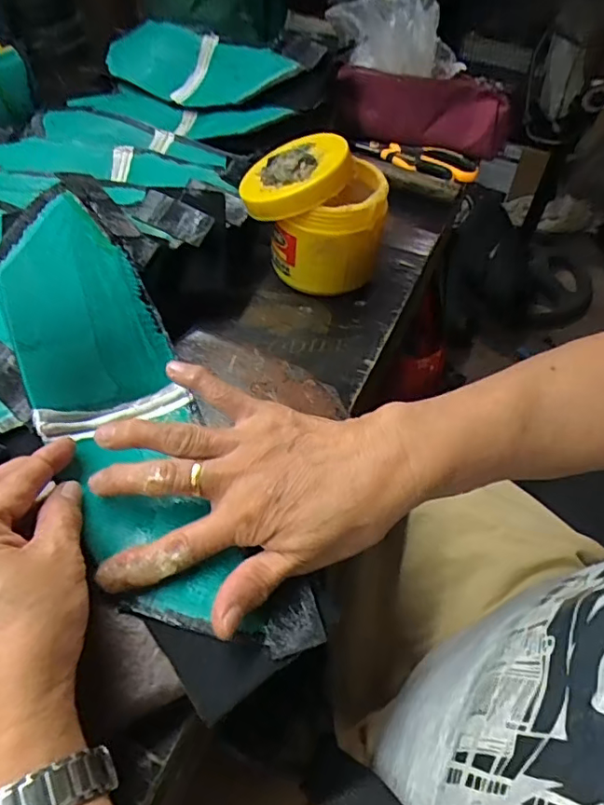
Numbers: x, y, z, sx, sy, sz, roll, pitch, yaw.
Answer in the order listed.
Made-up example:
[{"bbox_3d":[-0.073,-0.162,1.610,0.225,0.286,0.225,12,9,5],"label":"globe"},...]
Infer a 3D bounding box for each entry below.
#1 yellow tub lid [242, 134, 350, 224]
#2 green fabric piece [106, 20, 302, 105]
[{"bbox_3d":[-0.006,-0.181,0.431,0.090,0.017,0.089,-12,52,16],"label":"yellow tub lid"},{"bbox_3d":[-0.127,-0.412,0.655,0.290,0.043,0.102,29,84,19],"label":"green fabric piece"}]

